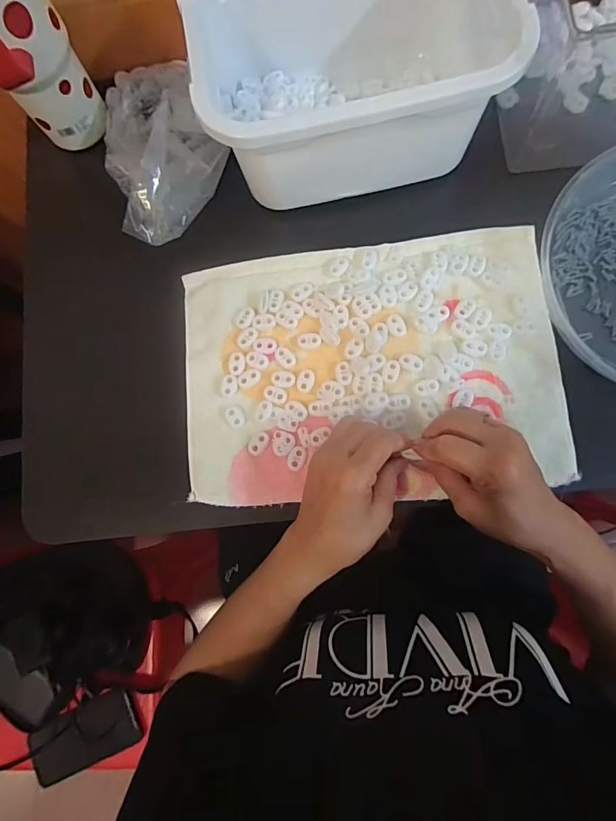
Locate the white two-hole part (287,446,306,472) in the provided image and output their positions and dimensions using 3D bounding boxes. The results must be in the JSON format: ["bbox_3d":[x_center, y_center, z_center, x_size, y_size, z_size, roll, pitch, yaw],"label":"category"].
[{"bbox_3d":[-0.010,0.043,0.373,0.014,0.004,0.022,25,84,9],"label":"white two-hole part"}]

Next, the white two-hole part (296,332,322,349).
[{"bbox_3d":[0.001,-0.065,0.390,0.021,0.004,0.015,-2,81,5],"label":"white two-hole part"}]

